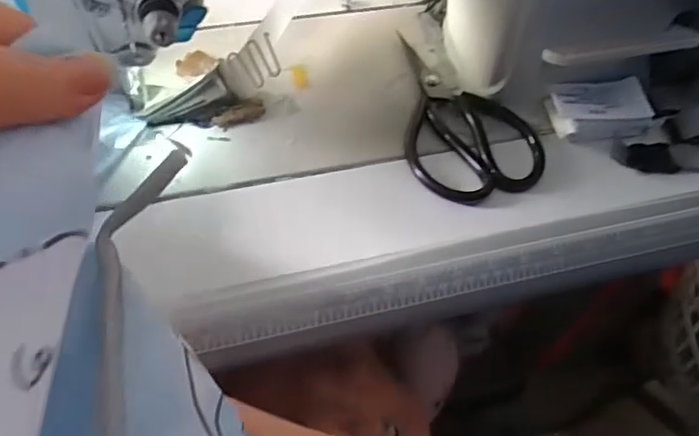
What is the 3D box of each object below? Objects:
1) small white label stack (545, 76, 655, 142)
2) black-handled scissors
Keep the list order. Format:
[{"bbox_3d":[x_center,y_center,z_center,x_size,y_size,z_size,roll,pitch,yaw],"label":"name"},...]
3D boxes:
[{"bbox_3d":[0.198,-0.086,0.449,0.081,0.024,0.043,-8,57,-10],"label":"small white label stack"},{"bbox_3d":[0.072,-0.097,0.460,0.098,0.014,0.198,-19,59,-17],"label":"black-handled scissors"}]

